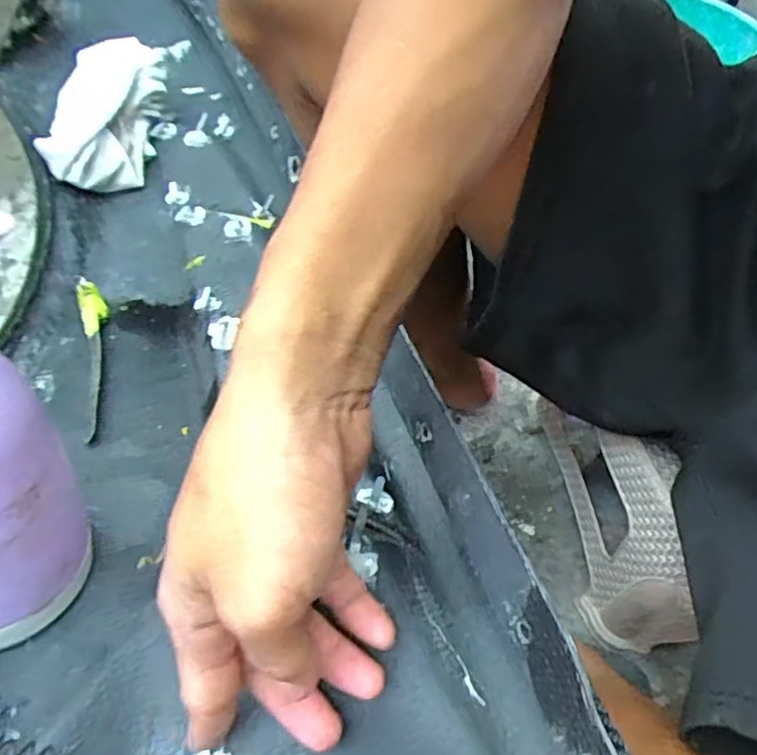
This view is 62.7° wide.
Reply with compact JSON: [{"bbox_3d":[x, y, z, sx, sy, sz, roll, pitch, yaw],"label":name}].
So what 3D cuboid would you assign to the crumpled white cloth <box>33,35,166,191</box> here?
[{"bbox_3d":[-0.245,-0.237,0.555,0.082,0.052,0.157,7,72,2],"label":"crumpled white cloth"}]

